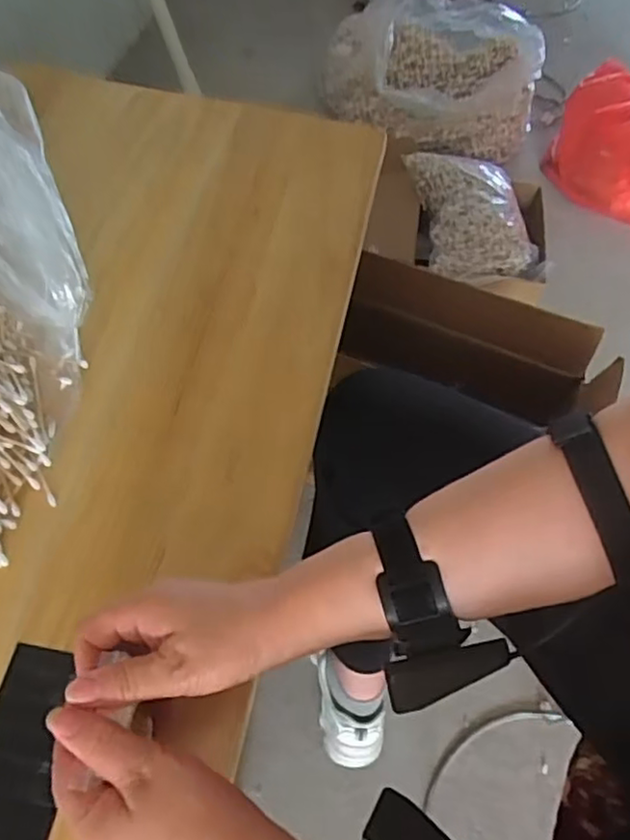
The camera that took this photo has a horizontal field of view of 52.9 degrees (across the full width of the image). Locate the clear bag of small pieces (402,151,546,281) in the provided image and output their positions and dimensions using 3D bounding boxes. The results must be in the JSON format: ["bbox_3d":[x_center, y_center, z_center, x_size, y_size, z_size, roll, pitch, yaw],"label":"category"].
[{"bbox_3d":[0.324,-0.424,1.263,0.230,0.088,0.294,-5,58,-7],"label":"clear bag of small pieces"}]

